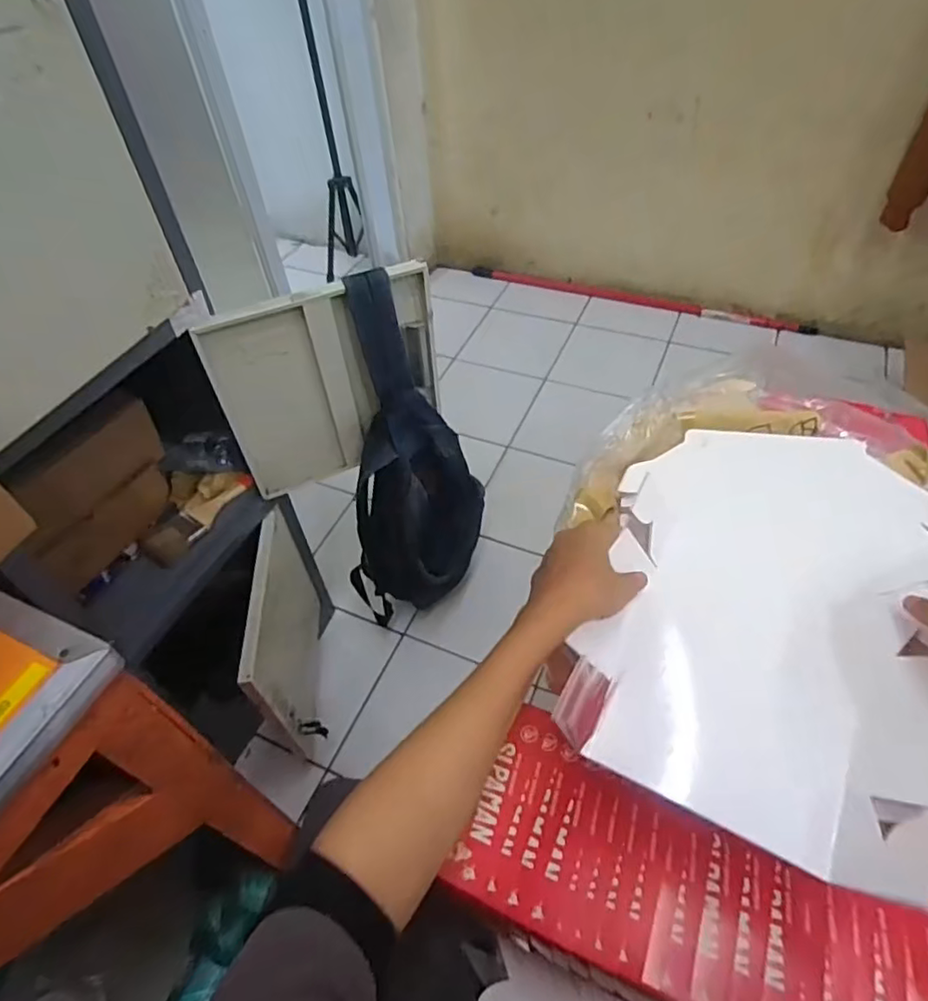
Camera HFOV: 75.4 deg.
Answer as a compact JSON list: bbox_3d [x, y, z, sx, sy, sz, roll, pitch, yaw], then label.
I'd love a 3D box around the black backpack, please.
[{"bbox_3d":[-0.098,-0.046,1.008,0.165,0.623,0.248,27,57,25],"label":"black backpack"}]

